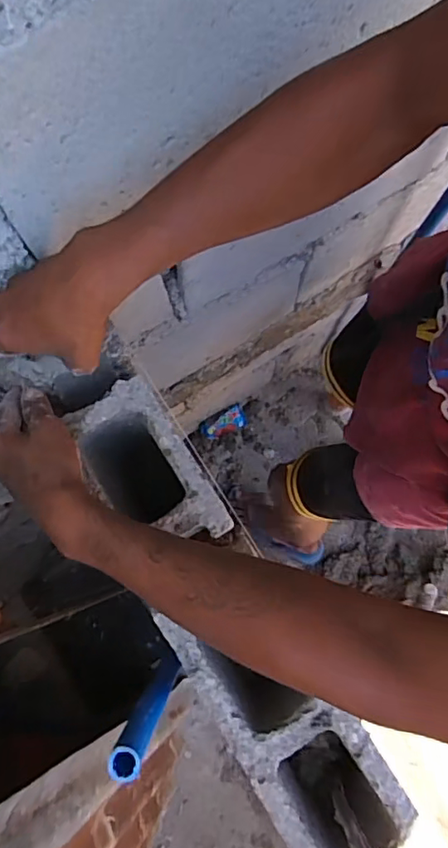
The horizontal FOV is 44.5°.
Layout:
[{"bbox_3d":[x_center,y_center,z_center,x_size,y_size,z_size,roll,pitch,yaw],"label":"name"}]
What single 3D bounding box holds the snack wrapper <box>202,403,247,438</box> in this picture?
[{"bbox_3d":[-0.001,-0.005,1.306,0.107,0.007,0.065,-22,123,-14],"label":"snack wrapper"}]

